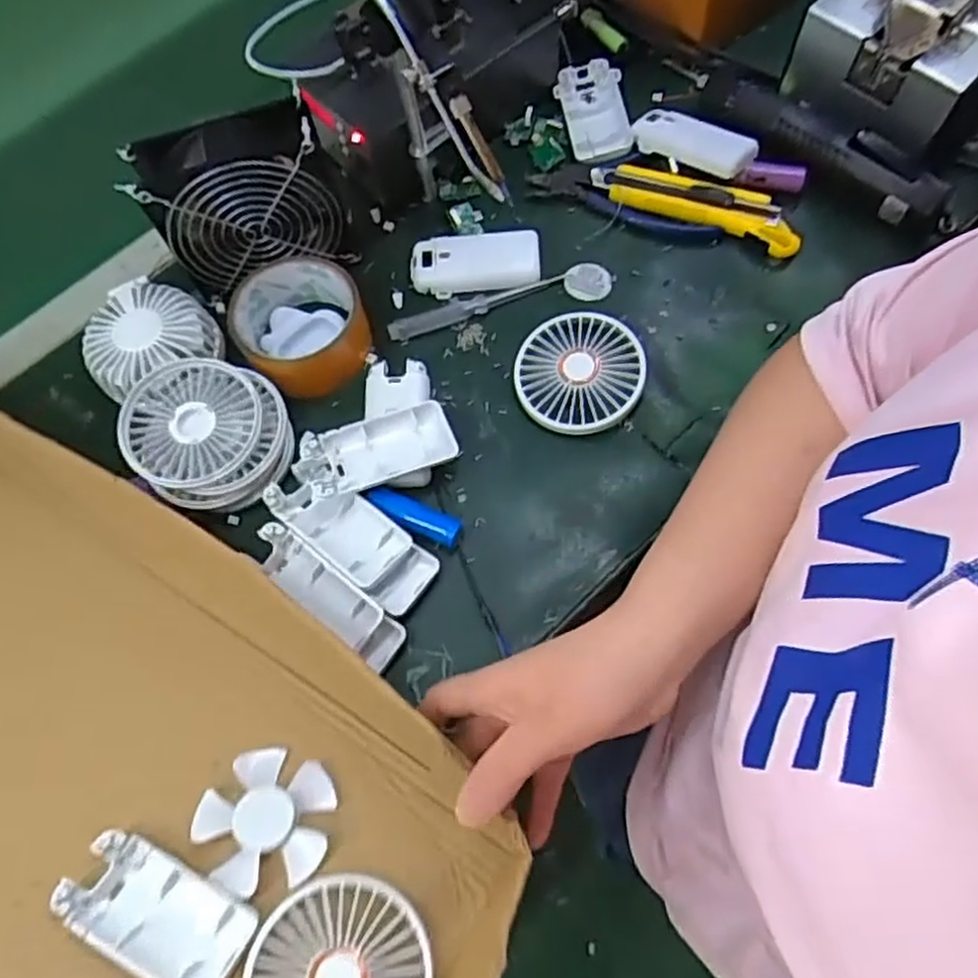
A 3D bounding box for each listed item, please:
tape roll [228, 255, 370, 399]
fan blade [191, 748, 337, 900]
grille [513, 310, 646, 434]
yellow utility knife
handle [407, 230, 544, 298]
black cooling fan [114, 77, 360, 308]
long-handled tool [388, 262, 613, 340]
[{"bbox_3d":[-0.131,-0.114,0.517,0.086,0.039,0.091,-1,70,3],"label":"tape roll"},{"bbox_3d":[-0.115,0.173,0.392,0.068,0.007,0.070,3,54,-4],"label":"fan blade"},{"bbox_3d":[0.061,-0.079,0.509,0.084,0.020,0.087,-1,70,3],"label":"grille"},{"bbox_3d":[0.155,-0.214,0.553,0.154,0.013,0.039,23,72,11],"label":"yellow utility knife"},{"bbox_3d":[-0.010,-0.169,0.547,0.094,0.013,0.045,-9,70,-1],"label":"handle"},{"bbox_3d":[-0.163,-0.195,0.510,0.124,0.113,0.056,-19,70,-4],"label":"black cooling fan"},{"bbox_3d":[0.008,-0.138,0.538,0.163,0.009,0.030,-13,70,-2],"label":"long-handled tool"}]

